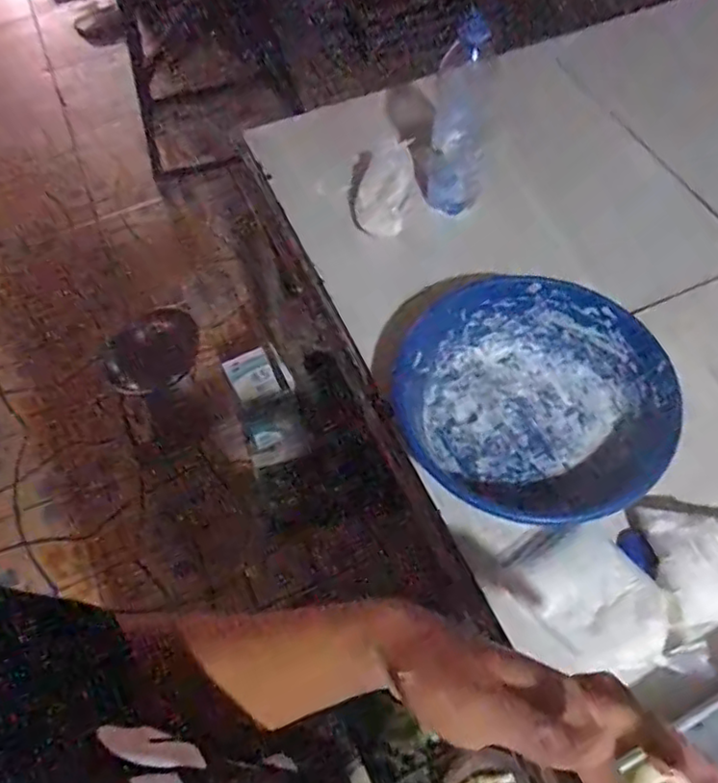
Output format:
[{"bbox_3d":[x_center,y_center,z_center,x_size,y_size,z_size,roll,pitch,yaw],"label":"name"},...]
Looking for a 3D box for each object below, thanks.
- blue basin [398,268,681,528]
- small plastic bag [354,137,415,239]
[{"bbox_3d":[0.171,0.001,0.634,0.258,0.070,0.232,18,62,15],"label":"blue basin"},{"bbox_3d":[0.030,-0.247,0.769,0.071,0.097,0.070,2,59,6],"label":"small plastic bag"}]

